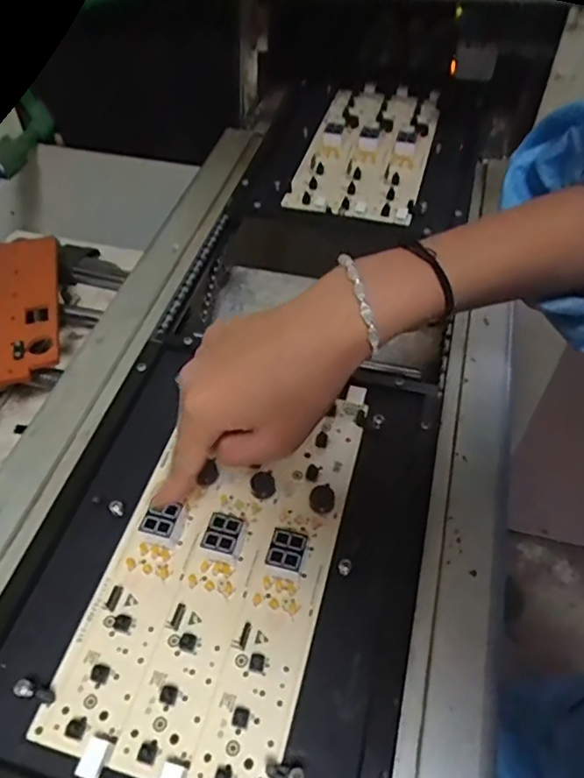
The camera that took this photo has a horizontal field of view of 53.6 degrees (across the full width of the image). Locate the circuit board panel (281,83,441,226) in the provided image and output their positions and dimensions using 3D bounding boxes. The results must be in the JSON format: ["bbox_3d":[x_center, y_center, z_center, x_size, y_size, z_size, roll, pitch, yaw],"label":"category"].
[{"bbox_3d":[0.085,-0.265,0.626,0.126,0.024,0.242,12,48,12],"label":"circuit board panel"}]

